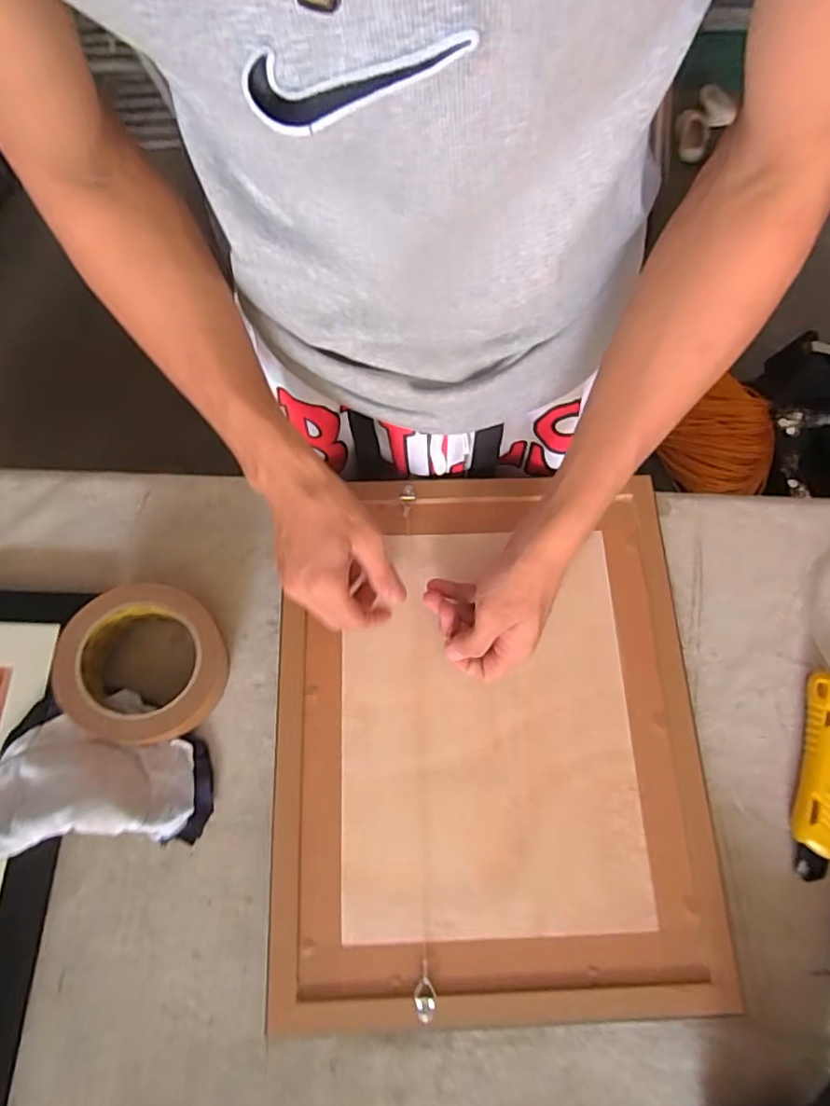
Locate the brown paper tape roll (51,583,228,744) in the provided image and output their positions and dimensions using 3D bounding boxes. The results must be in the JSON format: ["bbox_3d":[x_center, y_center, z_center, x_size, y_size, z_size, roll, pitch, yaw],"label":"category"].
[{"bbox_3d":[-0.194,0.081,0.425,0.105,0.056,0.107,0,71,-1],"label":"brown paper tape roll"}]

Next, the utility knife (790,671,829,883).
[{"bbox_3d":[0.304,0.164,0.430,0.030,0.017,0.145,17,72,5],"label":"utility knife"}]

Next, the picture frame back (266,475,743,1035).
[{"bbox_3d":[0.053,0.124,0.432,0.306,0.025,0.376,-2,71,-2],"label":"picture frame back"}]

